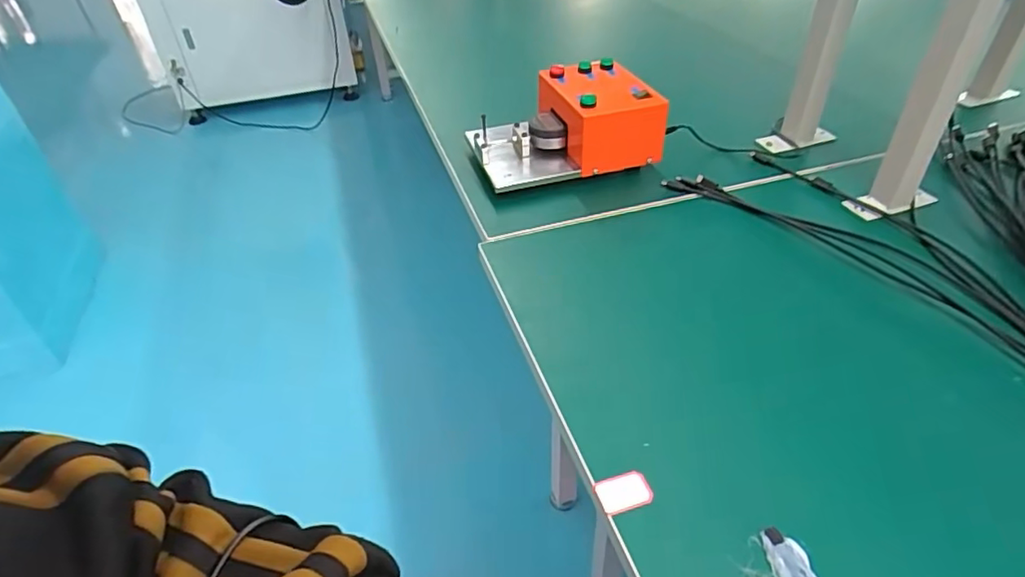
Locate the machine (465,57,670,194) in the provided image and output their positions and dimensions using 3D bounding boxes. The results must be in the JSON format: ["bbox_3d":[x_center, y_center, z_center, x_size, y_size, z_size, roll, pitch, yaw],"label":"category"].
[{"bbox_3d":[0.060,-0.196,0.709,0.214,0.098,0.135,-11,41,-8],"label":"machine"}]

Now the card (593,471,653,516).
[{"bbox_3d":[0.075,0.138,0.391,0.036,0.004,0.024,-15,51,-8],"label":"card"}]

